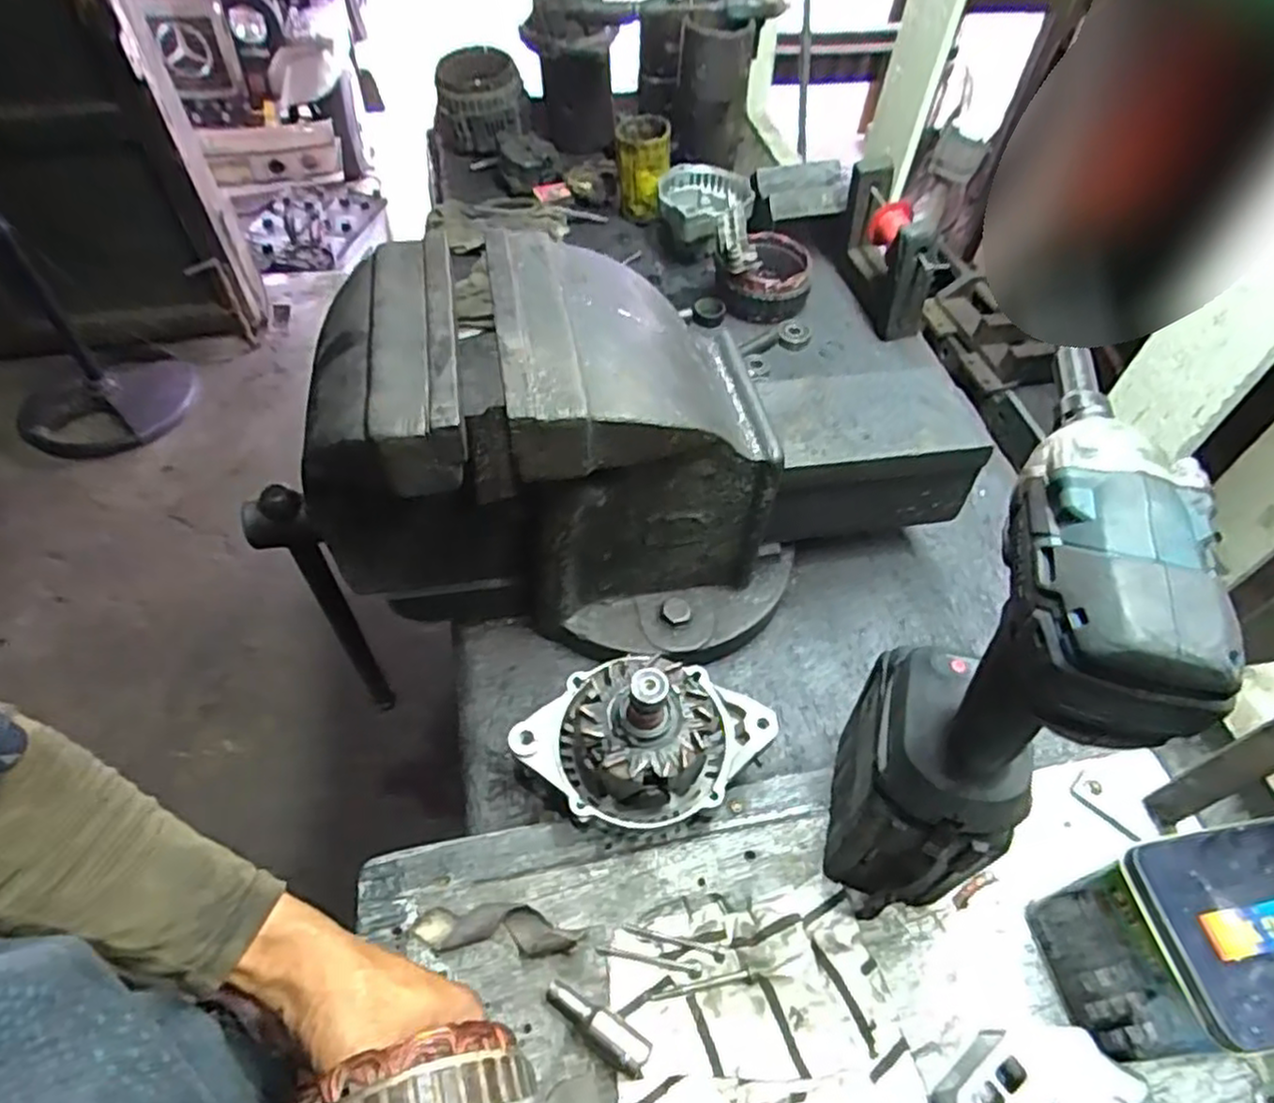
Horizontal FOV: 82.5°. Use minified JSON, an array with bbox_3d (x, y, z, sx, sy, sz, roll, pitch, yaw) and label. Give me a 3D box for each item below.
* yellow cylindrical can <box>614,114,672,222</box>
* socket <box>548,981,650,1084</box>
[{"bbox_3d":[0.008,-0.529,1.008,0.067,0.122,0.070,2,53,-2],"label":"yellow cylindrical can"},{"bbox_3d":[-0.024,0.275,0.420,0.067,0.018,0.018,26,55,17],"label":"socket"}]

